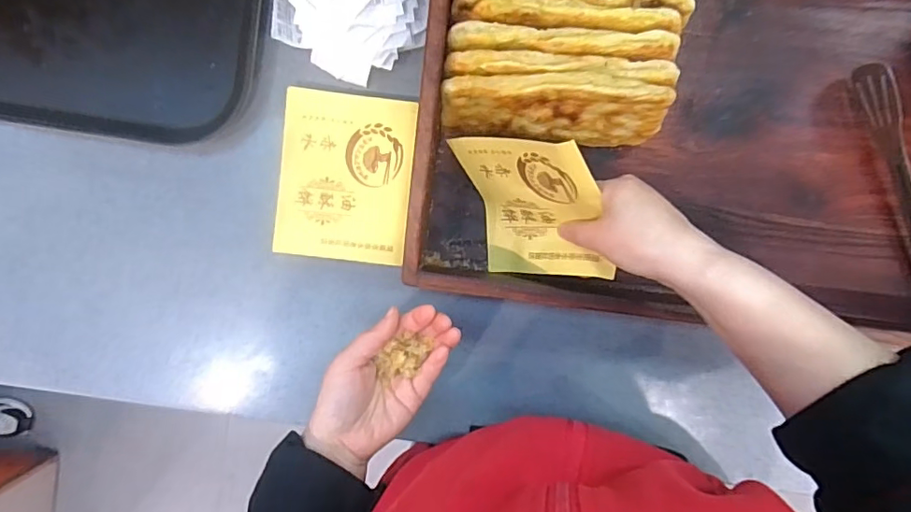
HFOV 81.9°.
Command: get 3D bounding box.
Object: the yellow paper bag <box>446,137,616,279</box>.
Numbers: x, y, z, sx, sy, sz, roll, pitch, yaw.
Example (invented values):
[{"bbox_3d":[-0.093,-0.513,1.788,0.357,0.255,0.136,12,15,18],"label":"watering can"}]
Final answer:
[{"bbox_3d":[0.062,-0.040,0.414,0.027,0.113,0.122,-44,124,-31],"label":"yellow paper bag"}]

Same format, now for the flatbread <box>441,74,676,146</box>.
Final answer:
[{"bbox_3d":[0.078,-0.113,0.420,0.175,0.083,0.013,3,72,1],"label":"flatbread"}]

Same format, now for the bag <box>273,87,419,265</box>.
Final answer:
[{"bbox_3d":[-0.096,-0.069,0.465,0.113,0.021,0.142,7,98,0],"label":"bag"}]

